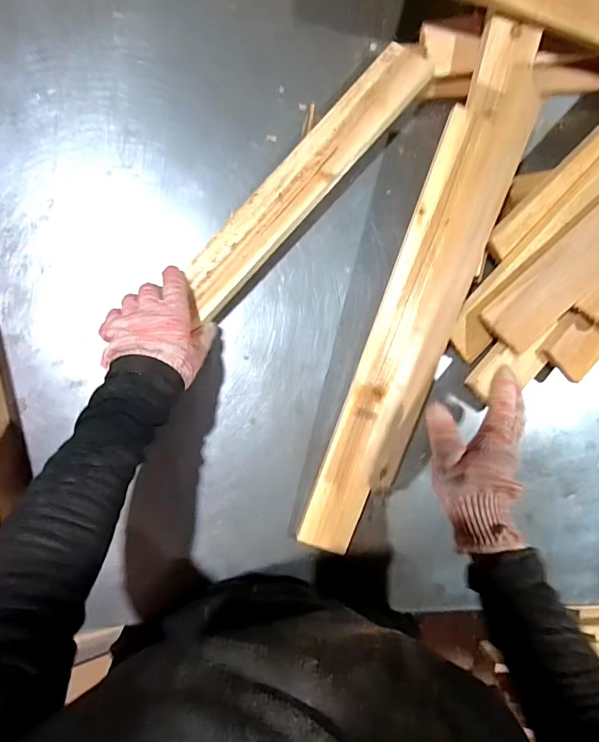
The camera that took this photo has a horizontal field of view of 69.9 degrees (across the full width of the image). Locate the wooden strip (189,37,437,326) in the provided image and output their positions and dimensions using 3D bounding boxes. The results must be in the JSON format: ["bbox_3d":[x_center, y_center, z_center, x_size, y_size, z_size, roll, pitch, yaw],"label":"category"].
[{"bbox_3d":[0.004,-0.213,0.471,0.062,0.023,0.361,42,89,-5],"label":"wooden strip"}]

